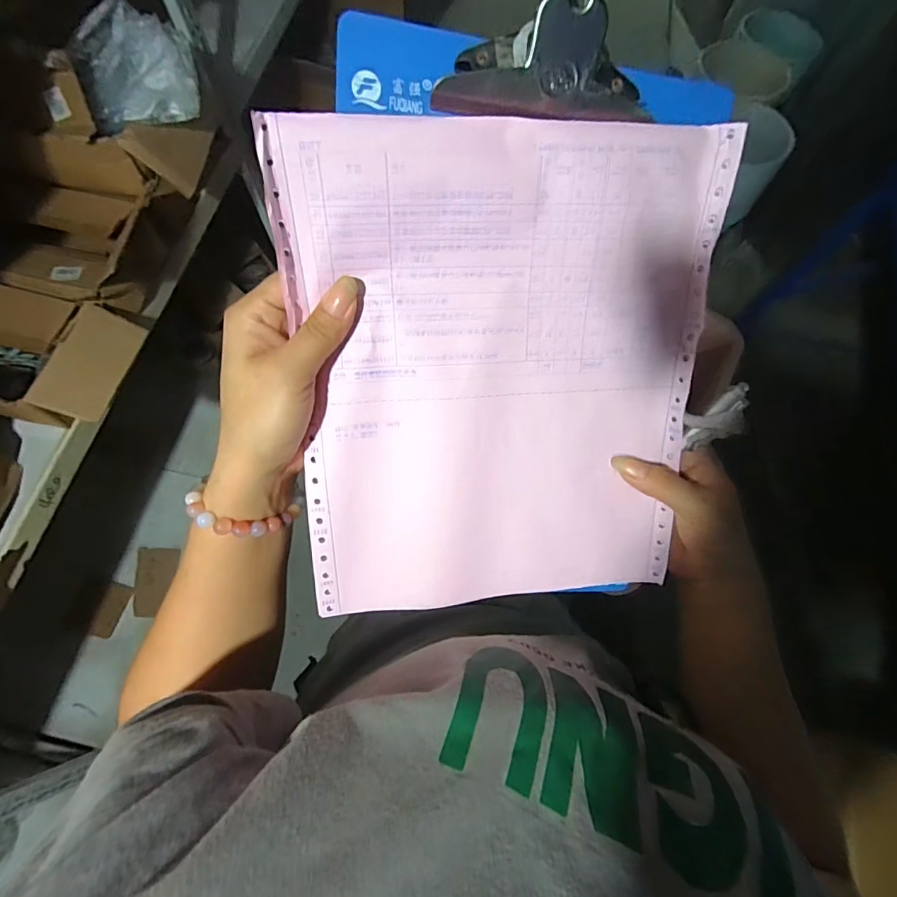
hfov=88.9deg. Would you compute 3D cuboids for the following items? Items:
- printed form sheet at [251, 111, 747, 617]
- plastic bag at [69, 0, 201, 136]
[{"bbox_3d":[0.032,-0.028,0.269,0.229,0.018,0.272,-4,110,-8],"label":"printed form sheet"},{"bbox_3d":[-0.519,-0.634,0.757,0.186,0.092,0.164,-20,73,-7],"label":"plastic bag"}]

